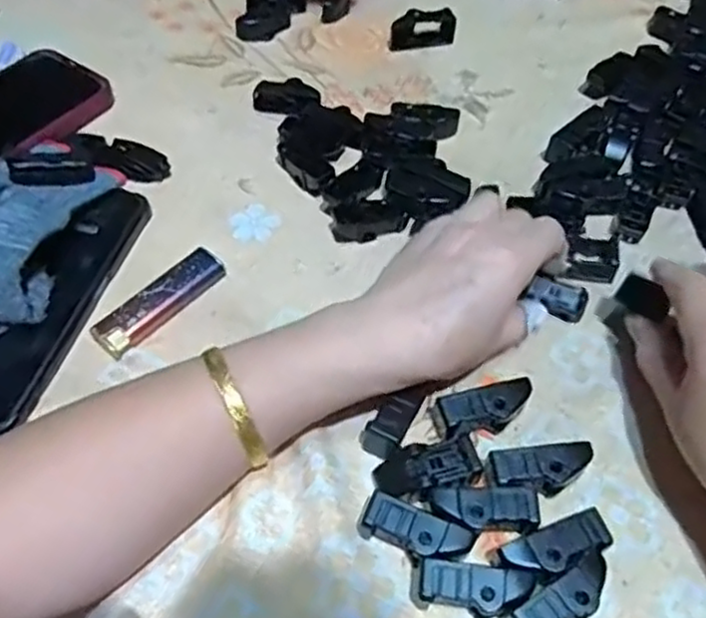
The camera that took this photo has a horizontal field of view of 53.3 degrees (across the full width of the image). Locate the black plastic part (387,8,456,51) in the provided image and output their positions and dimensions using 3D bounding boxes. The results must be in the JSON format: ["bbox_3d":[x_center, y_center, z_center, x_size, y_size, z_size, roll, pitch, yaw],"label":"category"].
[{"bbox_3d":[0.051,-0.208,0.521,0.050,0.020,0.015,-11,56,-7],"label":"black plastic part"}]

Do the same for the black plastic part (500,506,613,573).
[{"bbox_3d":[0.089,0.108,0.312,0.047,0.021,0.018,-19,58,-12],"label":"black plastic part"}]

